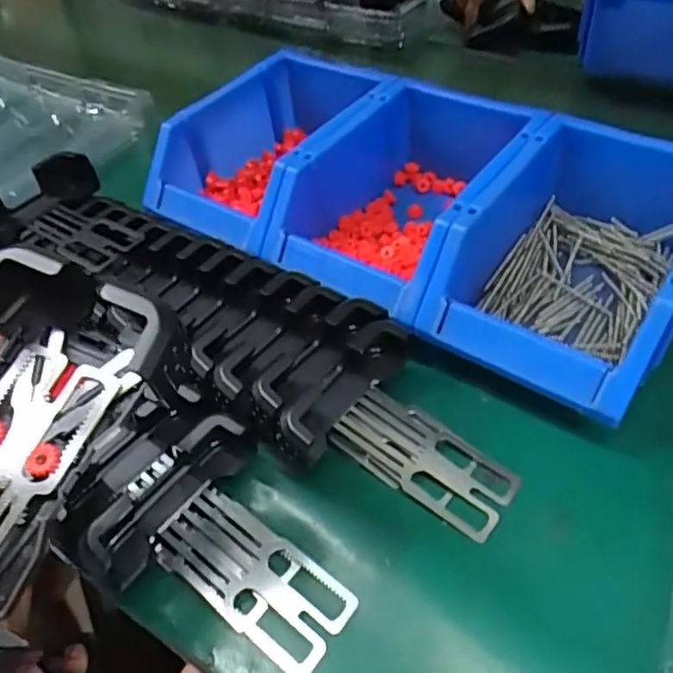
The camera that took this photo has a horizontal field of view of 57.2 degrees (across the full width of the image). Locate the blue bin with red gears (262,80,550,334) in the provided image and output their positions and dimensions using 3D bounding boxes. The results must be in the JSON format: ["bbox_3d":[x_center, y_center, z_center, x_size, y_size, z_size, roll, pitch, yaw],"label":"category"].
[{"bbox_3d":[0.049,-0.096,0.428,0.123,0.075,0.189,24,53,27],"label":"blue bin with red gears"}]

